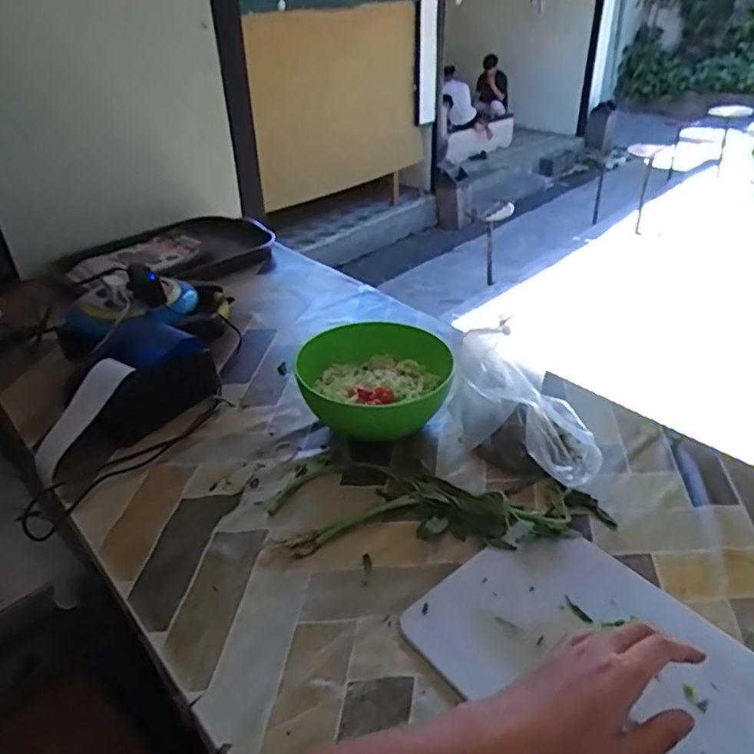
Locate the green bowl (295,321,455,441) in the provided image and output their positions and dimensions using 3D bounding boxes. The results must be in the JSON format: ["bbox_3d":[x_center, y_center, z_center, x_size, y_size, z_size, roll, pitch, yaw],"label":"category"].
[{"bbox_3d":[-0.003,0.009,0.726,0.177,0.090,0.163,-1,34,1],"label":"green bowl"}]

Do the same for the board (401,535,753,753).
[{"bbox_3d":[0.199,0.238,0.450,0.199,0.013,0.322,-24,41,-32],"label":"board"}]

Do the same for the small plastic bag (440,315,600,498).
[{"bbox_3d":[0.146,0.050,0.633,0.170,0.119,0.139,7,35,13],"label":"small plastic bag"}]

